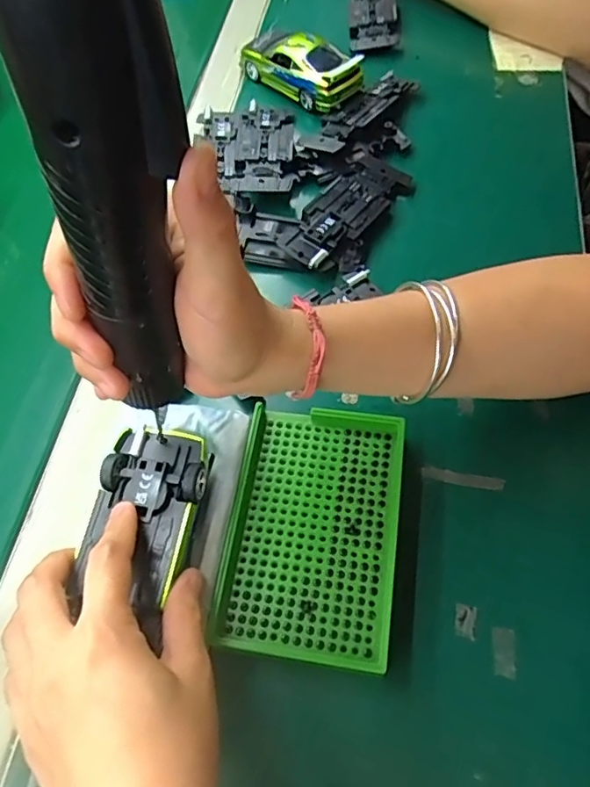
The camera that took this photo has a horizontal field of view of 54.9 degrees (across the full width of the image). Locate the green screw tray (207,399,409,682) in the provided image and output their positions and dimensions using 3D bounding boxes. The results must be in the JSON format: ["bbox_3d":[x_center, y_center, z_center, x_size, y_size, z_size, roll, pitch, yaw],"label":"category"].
[{"bbox_3d":[0.011,0.073,0.317,0.090,0.015,0.136,7,63,6],"label":"green screw tray"}]

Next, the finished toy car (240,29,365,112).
[{"bbox_3d":[0.003,-0.301,0.525,0.126,0.044,0.049,37,69,23],"label":"finished toy car"}]

